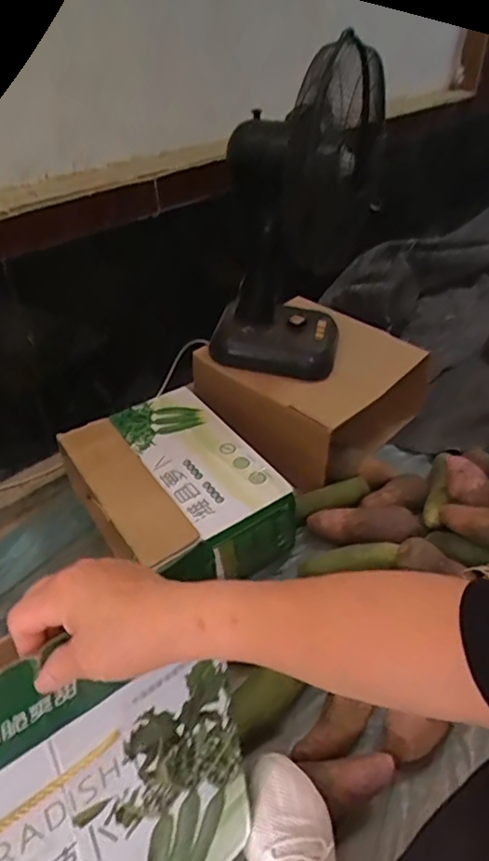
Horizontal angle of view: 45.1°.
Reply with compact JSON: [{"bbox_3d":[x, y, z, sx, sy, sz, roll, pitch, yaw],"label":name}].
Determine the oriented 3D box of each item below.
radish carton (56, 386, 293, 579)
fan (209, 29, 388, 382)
[{"bbox_3d":[-0.119,0.093,1.001,0.257,0.127,0.369,-22,44,-26],"label":"radish carton"},{"bbox_3d":[0.078,-0.333,1.015,0.251,0.540,0.257,5,38,6],"label":"fan"}]

